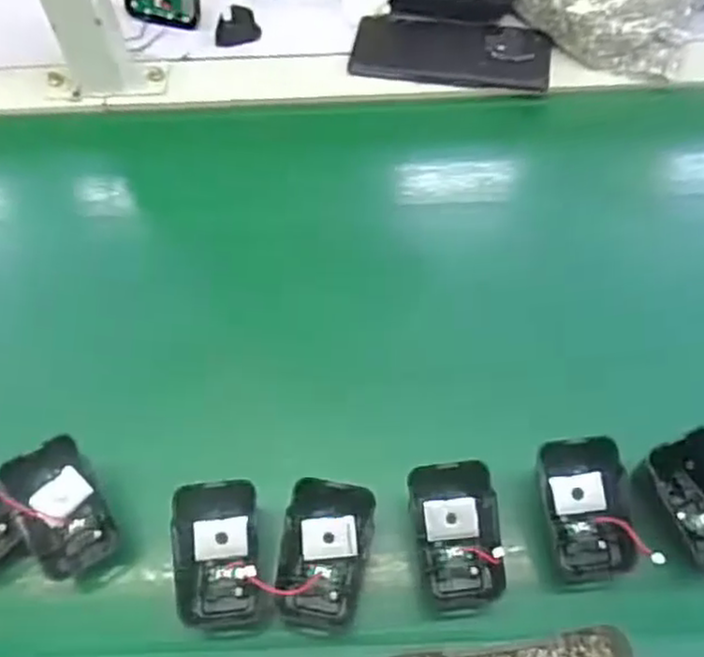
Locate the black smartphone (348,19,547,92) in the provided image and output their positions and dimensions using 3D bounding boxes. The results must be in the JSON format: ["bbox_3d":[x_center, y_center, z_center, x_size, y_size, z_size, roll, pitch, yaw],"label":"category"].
[{"bbox_3d":[0.082,-0.230,0.569,0.160,0.006,0.075,11,61,5],"label":"black smartphone"}]

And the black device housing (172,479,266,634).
[{"bbox_3d":[-0.069,0.118,0.359,0.043,0.030,0.071,-6,60,-4],"label":"black device housing"}]

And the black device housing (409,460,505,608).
[{"bbox_3d":[0.057,0.109,0.366,0.045,0.023,0.069,-7,60,-5],"label":"black device housing"}]

